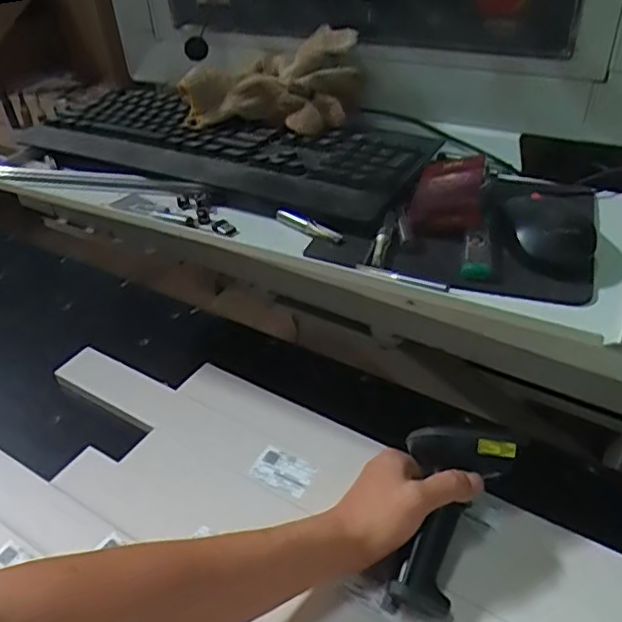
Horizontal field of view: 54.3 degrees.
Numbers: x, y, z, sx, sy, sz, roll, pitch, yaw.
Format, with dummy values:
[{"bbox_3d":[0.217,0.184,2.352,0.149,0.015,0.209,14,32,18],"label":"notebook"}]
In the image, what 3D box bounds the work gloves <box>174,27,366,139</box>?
[{"bbox_3d":[-0.040,-0.224,0.590,0.174,0.073,0.105,-7,41,-5],"label":"work gloves"}]

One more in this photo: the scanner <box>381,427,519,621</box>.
[{"bbox_3d":[0.105,0.166,0.490,0.078,0.058,0.155,17,72,22],"label":"scanner"}]

